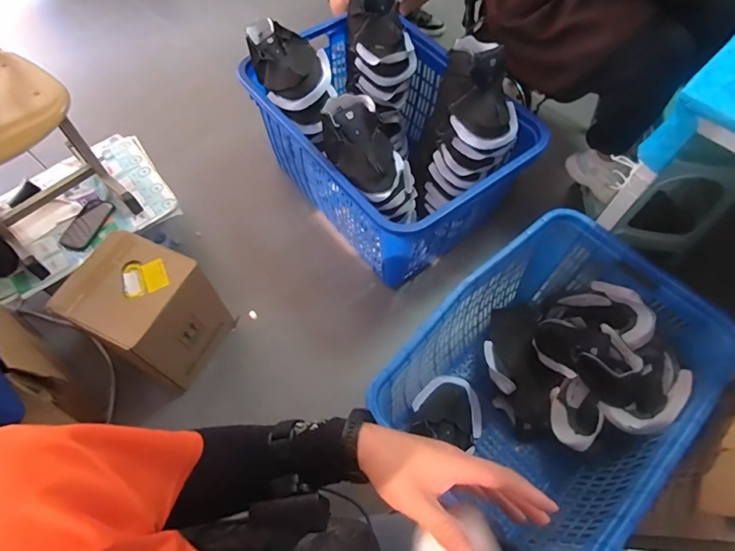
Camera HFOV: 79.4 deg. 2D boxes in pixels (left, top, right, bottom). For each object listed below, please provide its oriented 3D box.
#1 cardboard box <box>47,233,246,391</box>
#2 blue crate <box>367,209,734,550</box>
[{"bbox_3d":[-0.558,0.112,1.181,0.259,0.381,0.249,19,63,9],"label":"cardboard box"},{"bbox_3d":[0.418,0.280,1.098,0.713,0.395,0.541,-39,69,-19],"label":"blue crate"}]

